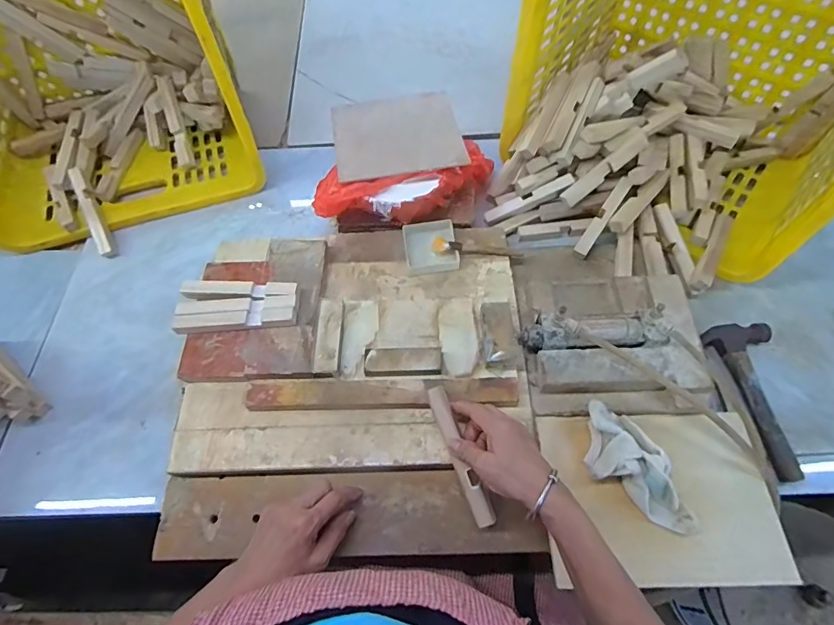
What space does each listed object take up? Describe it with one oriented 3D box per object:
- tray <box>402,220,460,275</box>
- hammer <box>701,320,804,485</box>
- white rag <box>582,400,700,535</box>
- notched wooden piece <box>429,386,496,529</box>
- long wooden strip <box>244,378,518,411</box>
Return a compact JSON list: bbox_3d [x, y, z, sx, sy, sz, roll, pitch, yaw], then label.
[{"bbox_3d":[0.019,-0.092,0.635,0.071,0.015,0.079,-7,61,-1],"label":"tray"},{"bbox_3d":[0.421,0.101,0.547,0.075,0.020,0.189,-7,61,-2],"label":"hammer"},{"bbox_3d":[0.240,0.165,0.486,0.139,0.038,0.074,33,67,18],"label":"white rag"},{"bbox_3d":[0.046,0.152,0.484,0.020,0.009,0.149,-20,75,-9],"label":"notched wooden piece"},{"bbox_3d":[-0.041,0.093,0.522,0.308,0.010,0.035,0,61,2],"label":"long wooden strip"}]

